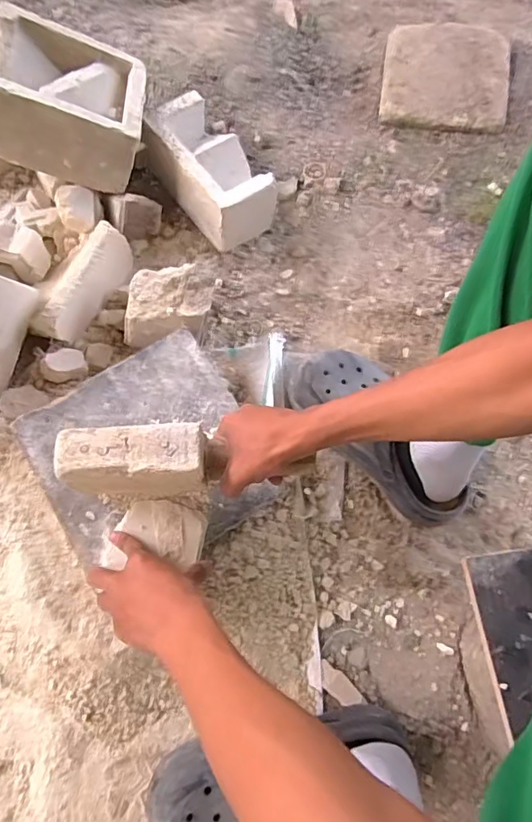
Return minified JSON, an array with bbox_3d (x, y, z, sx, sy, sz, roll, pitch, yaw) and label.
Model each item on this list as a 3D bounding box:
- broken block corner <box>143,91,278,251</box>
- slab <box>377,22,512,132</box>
[{"bbox_3d":[-0.084,-0.360,0.772,0.107,0.100,0.197,-36,78,-14],"label":"broken block corner"},{"bbox_3d":[0.297,-0.552,0.845,0.203,0.044,0.191,9,71,1],"label":"slab"}]

